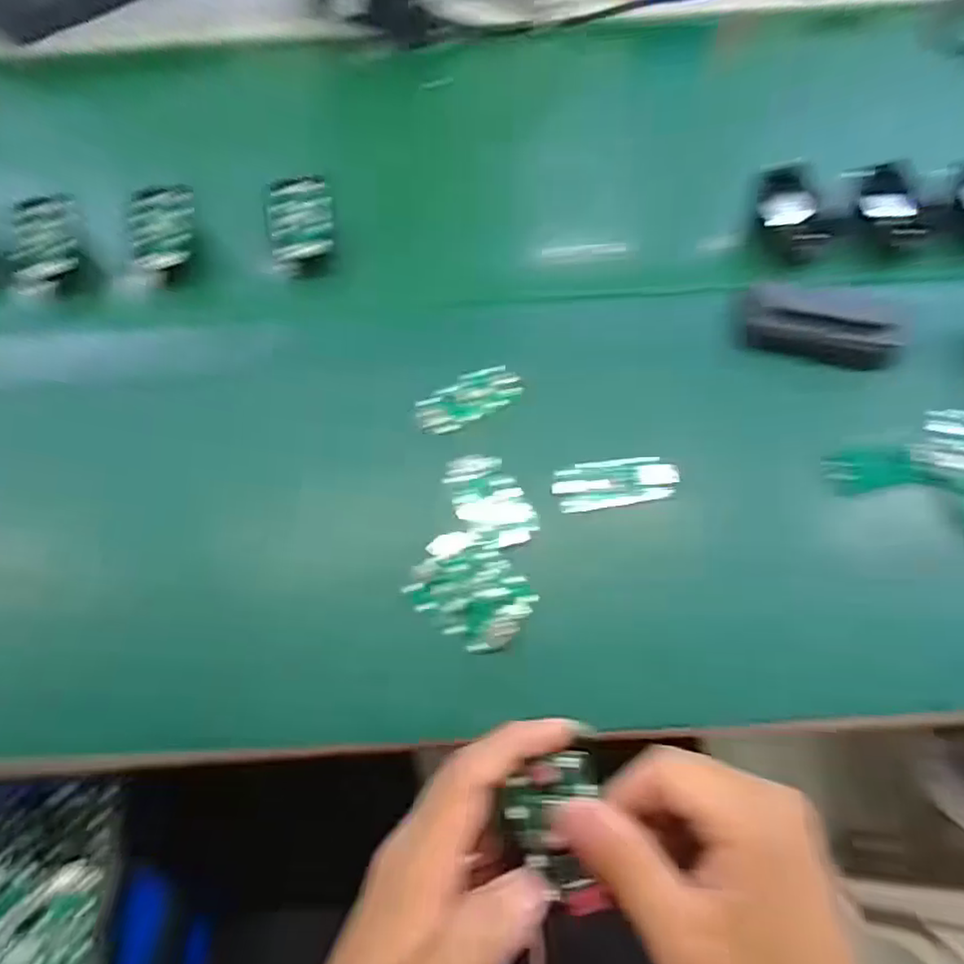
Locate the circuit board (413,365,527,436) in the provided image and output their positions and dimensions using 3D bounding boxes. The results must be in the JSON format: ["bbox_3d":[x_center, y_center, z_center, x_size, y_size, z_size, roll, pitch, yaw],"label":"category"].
[{"bbox_3d":[-0.009,-0.057,0.421,0.076,0.010,0.036,-29,64,-16],"label":"circuit board"}]

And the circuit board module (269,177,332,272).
[{"bbox_3d":[-0.140,-0.200,0.488,0.047,0.010,0.079,-5,80,-14],"label":"circuit board module"}]

